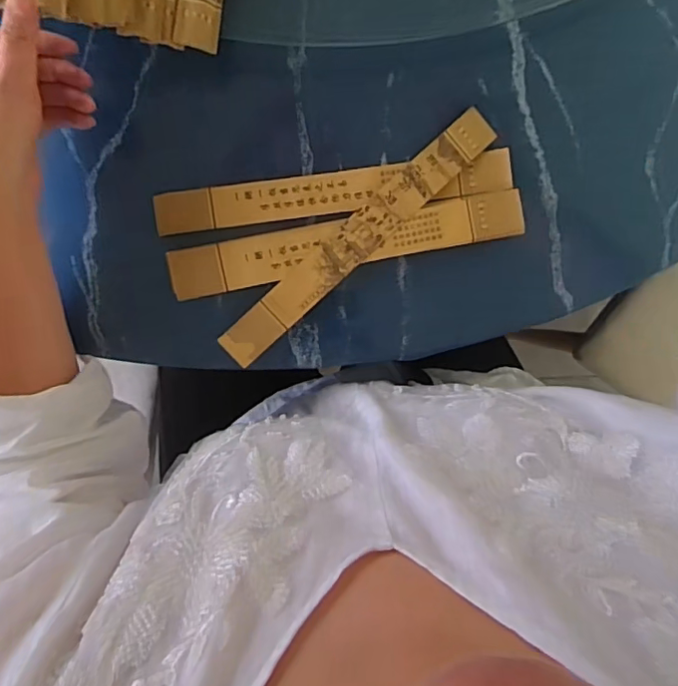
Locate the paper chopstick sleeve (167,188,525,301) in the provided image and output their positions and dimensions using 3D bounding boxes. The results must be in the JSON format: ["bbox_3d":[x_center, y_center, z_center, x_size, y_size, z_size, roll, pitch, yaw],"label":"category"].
[{"bbox_3d":[0.006,-0.074,0.415,0.260,0.012,0.036,-11,94,-2],"label":"paper chopstick sleeve"}]

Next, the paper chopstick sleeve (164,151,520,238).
[{"bbox_3d":[-0.003,-0.113,0.417,0.264,0.010,0.031,-8,94,-2],"label":"paper chopstick sleeve"}]

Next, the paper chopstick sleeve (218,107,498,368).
[{"bbox_3d":[0.015,-0.079,0.420,0.256,0.015,0.030,-42,95,1],"label":"paper chopstick sleeve"}]

